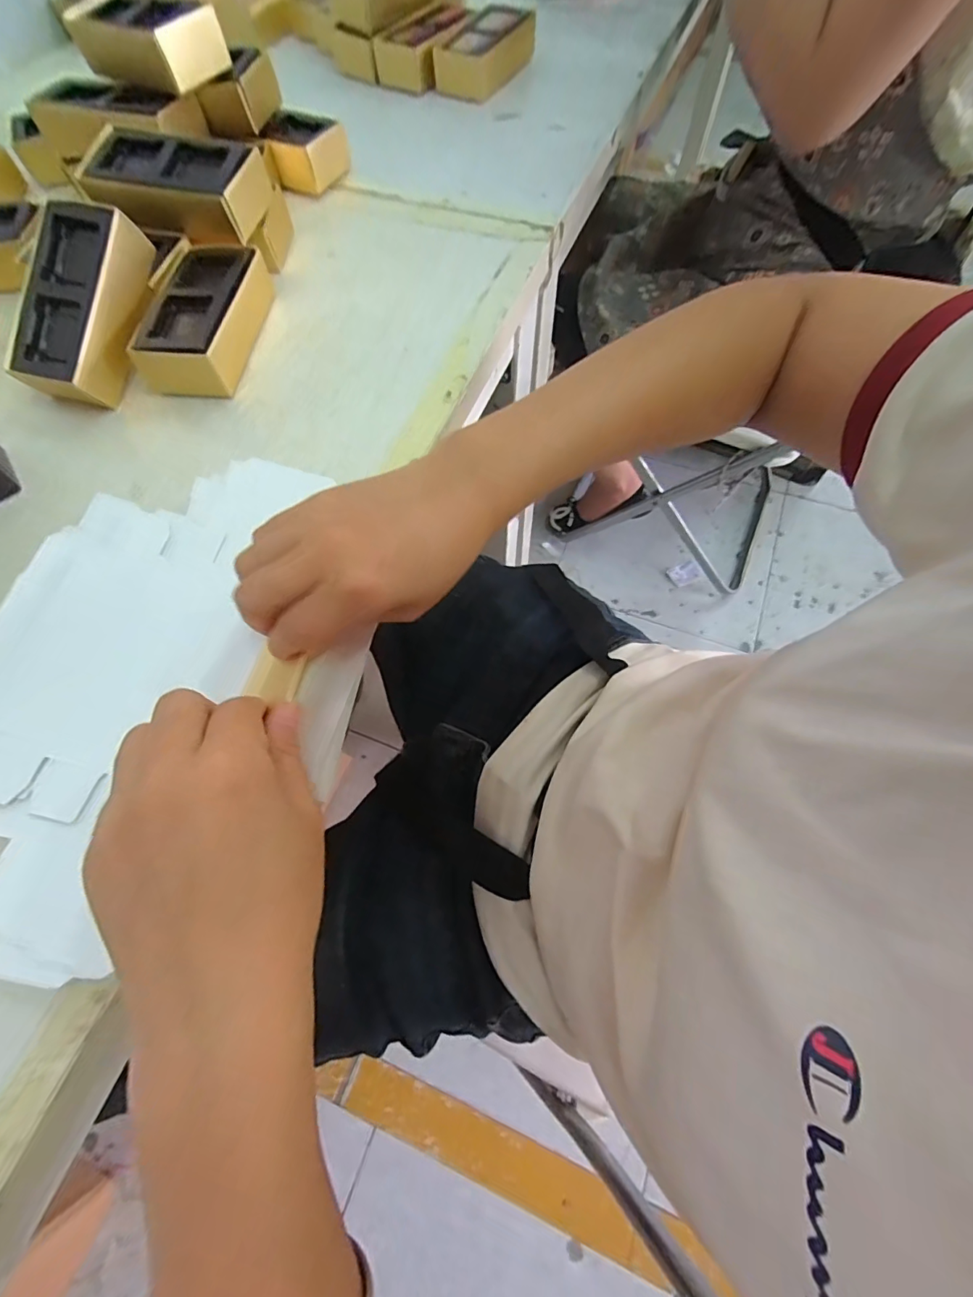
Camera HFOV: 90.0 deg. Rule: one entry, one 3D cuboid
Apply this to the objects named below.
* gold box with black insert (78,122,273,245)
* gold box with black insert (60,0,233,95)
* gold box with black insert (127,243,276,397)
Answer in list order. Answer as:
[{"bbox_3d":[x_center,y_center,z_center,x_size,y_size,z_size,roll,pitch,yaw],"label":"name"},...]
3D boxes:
[{"bbox_3d":[-0.219,-0.333,0.349,0.121,0.035,0.059,12,68,6],"label":"gold box with black insert"},{"bbox_3d":[-0.259,-0.468,0.372,0.125,0.034,0.056,28,70,12],"label":"gold box with black insert"},{"bbox_3d":[-0.195,-0.232,0.342,0.059,0.038,0.124,2,67,2],"label":"gold box with black insert"}]

